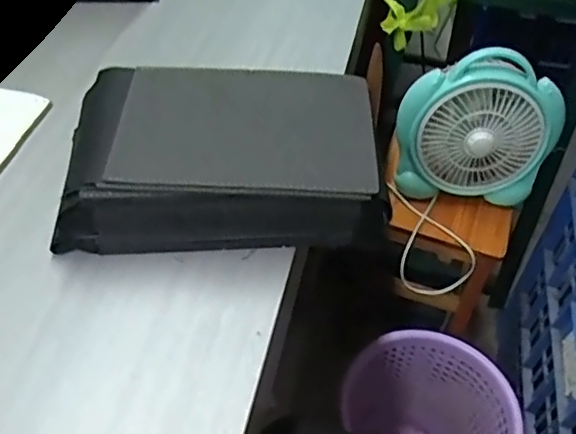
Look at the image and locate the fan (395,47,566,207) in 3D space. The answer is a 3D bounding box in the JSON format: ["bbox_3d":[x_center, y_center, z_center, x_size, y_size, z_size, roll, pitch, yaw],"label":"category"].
[{"bbox_3d":[0.284,-0.126,0.913,0.234,0.213,0.072,9,49,5],"label":"fan"}]

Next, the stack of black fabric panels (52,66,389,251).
[{"bbox_3d":[-0.053,-0.055,0.547,0.268,0.086,0.173,3,49,-1],"label":"stack of black fabric panels"}]

